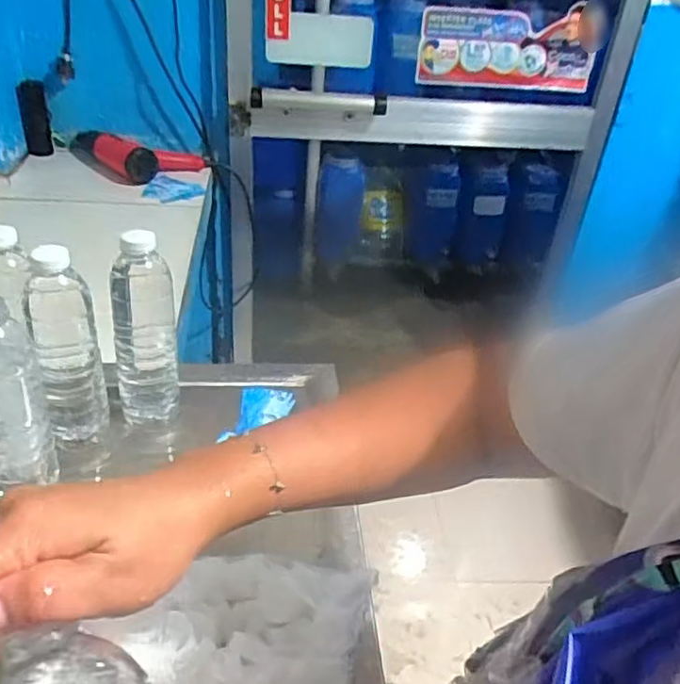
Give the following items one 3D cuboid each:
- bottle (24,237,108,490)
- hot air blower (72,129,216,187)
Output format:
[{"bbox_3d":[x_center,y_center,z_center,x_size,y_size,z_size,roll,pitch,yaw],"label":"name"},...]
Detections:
[{"bbox_3d":[-0.254,0.025,0.603,0.055,0.221,0.059,-8,36,-20],"label":"bottle"},{"bbox_3d":[-0.450,-0.434,1.426,0.216,0.071,0.305,-22,43,-35],"label":"hot air blower"}]

